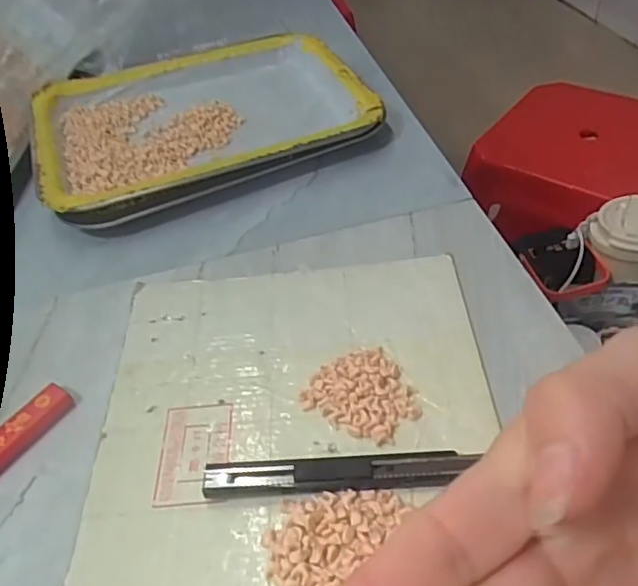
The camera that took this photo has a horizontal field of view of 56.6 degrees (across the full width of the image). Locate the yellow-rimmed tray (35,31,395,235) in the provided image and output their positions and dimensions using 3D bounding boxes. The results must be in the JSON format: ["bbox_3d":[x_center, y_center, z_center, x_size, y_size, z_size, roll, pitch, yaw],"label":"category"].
[{"bbox_3d":[-0.092,-0.141,0.481,0.257,0.033,0.193,-20,46,-12],"label":"yellow-rimmed tray"}]

